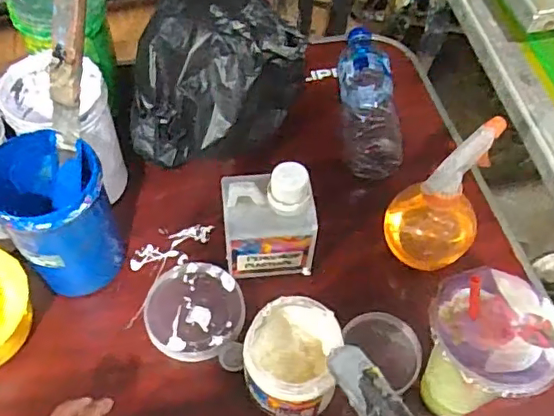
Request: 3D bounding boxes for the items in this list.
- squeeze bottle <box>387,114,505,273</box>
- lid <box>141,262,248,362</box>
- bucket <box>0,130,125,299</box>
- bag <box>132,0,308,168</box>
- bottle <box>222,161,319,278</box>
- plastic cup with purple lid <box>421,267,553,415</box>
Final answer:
[{"bbox_3d":[0.160,-0.010,0.539,0.085,0.142,0.086,-1,59,-3],"label":"squeeze bottle"},{"bbox_3d":[-0.081,0.101,0.551,0.095,0.010,0.097,1,59,-2],"label":"lid"},{"bbox_3d":[-0.201,0.010,0.530,0.088,0.150,0.096,1,59,-2],"label":"bucket"},{"bbox_3d":[-0.063,-0.128,0.584,0.174,0.136,0.104,-5,59,-5],"label":"bag"},{"bbox_3d":[-0.009,0.011,0.542,0.087,0.107,0.069,-4,59,-5],"label":"bottle"},{"bbox_3d":[0.158,0.121,0.459,0.082,0.154,0.087,1,59,-2],"label":"plastic cup with purple lid"}]

